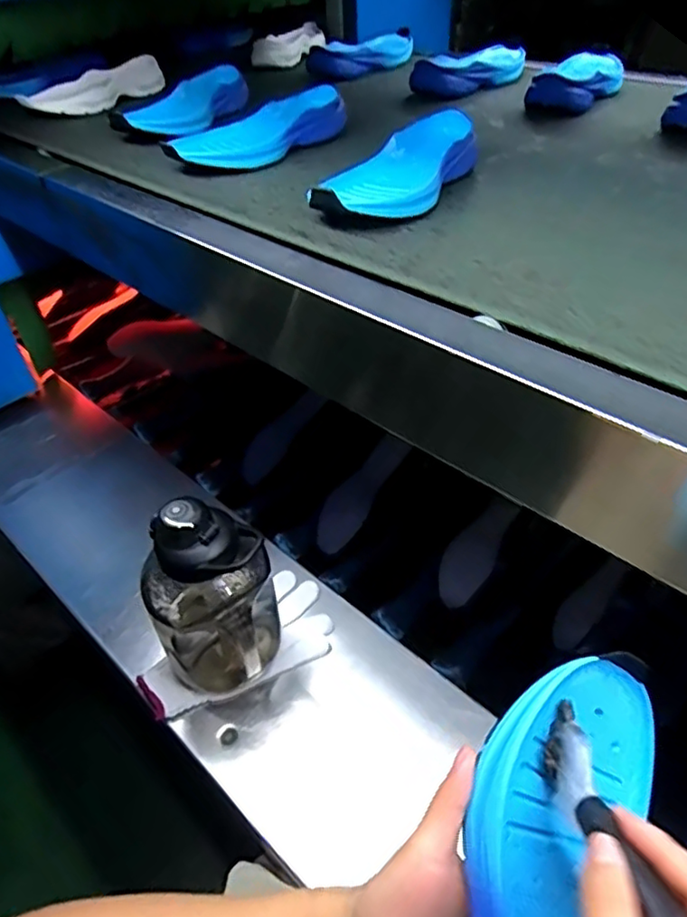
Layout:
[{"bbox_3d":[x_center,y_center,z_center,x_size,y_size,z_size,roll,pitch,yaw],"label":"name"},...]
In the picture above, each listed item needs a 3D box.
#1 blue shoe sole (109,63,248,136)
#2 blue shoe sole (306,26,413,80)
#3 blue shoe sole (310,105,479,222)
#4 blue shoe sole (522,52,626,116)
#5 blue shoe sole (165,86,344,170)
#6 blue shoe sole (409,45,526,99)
[{"bbox_3d":[-0.215,-0.479,0.812,0.082,0.043,0.229,10,49,21],"label":"blue shoe sole"},{"bbox_3d":[0.048,-0.707,1.049,0.122,0.042,0.224,23,55,30],"label":"blue shoe sole"},{"bbox_3d":[0.058,-0.284,0.589,0.095,0.047,0.233,18,46,21],"label":"blue shoe sole"},{"bbox_3d":[0.332,-0.529,0.846,0.100,0.040,0.238,17,45,20],"label":"blue shoe sole"},{"bbox_3d":[-0.095,-0.384,0.702,0.237,0.049,0.087,-33,50,-30],"label":"blue shoe sole"},{"bbox_3d":[0.205,-0.593,0.921,0.082,0.043,0.240,28,50,29],"label":"blue shoe sole"}]

